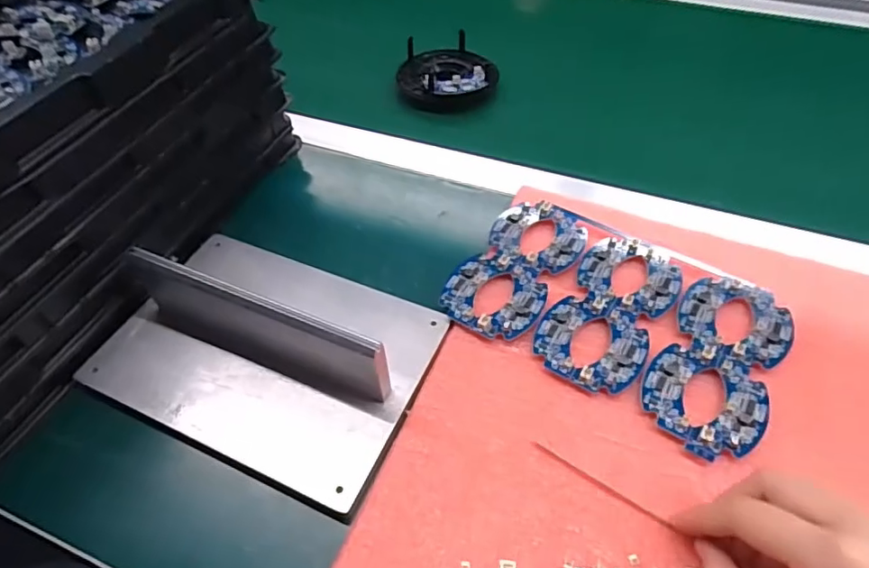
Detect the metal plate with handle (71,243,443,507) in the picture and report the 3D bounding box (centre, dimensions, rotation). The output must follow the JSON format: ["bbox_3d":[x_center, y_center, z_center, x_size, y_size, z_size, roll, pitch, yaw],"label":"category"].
[{"bbox_3d":[-0.113,0.023,0.343,0.216,0.057,0.145,20,53,17],"label":"metal plate with handle"}]

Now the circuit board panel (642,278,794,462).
[{"bbox_3d":[0.175,0.045,0.336,0.065,0.004,0.132,26,55,21],"label":"circuit board panel"}]

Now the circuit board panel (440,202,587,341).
[{"bbox_3d":[0.060,-0.016,0.392,0.066,0.004,0.131,26,55,21],"label":"circuit board panel"}]

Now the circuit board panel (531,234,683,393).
[{"bbox_3d":[0.117,0.014,0.364,0.066,0.004,0.127,26,55,21],"label":"circuit board panel"}]

